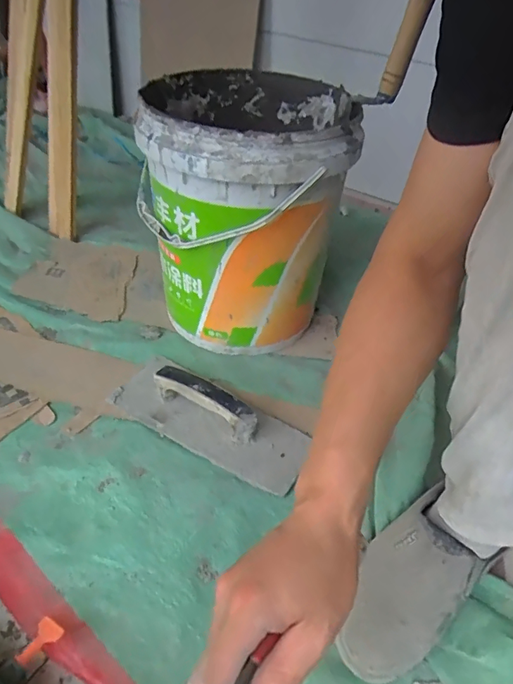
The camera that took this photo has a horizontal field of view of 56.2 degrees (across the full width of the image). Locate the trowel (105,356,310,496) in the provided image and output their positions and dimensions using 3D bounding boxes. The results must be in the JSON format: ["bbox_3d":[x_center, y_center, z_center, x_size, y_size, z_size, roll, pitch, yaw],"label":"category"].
[{"bbox_3d":[-0.063,0.089,0.667,0.287,0.060,0.115,24,45,20],"label":"trowel"}]

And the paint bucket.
[{"bbox_3d":[-0.027,-0.216,0.793,0.292,0.346,0.348,-3,43,-9],"label":"paint bucket"}]

